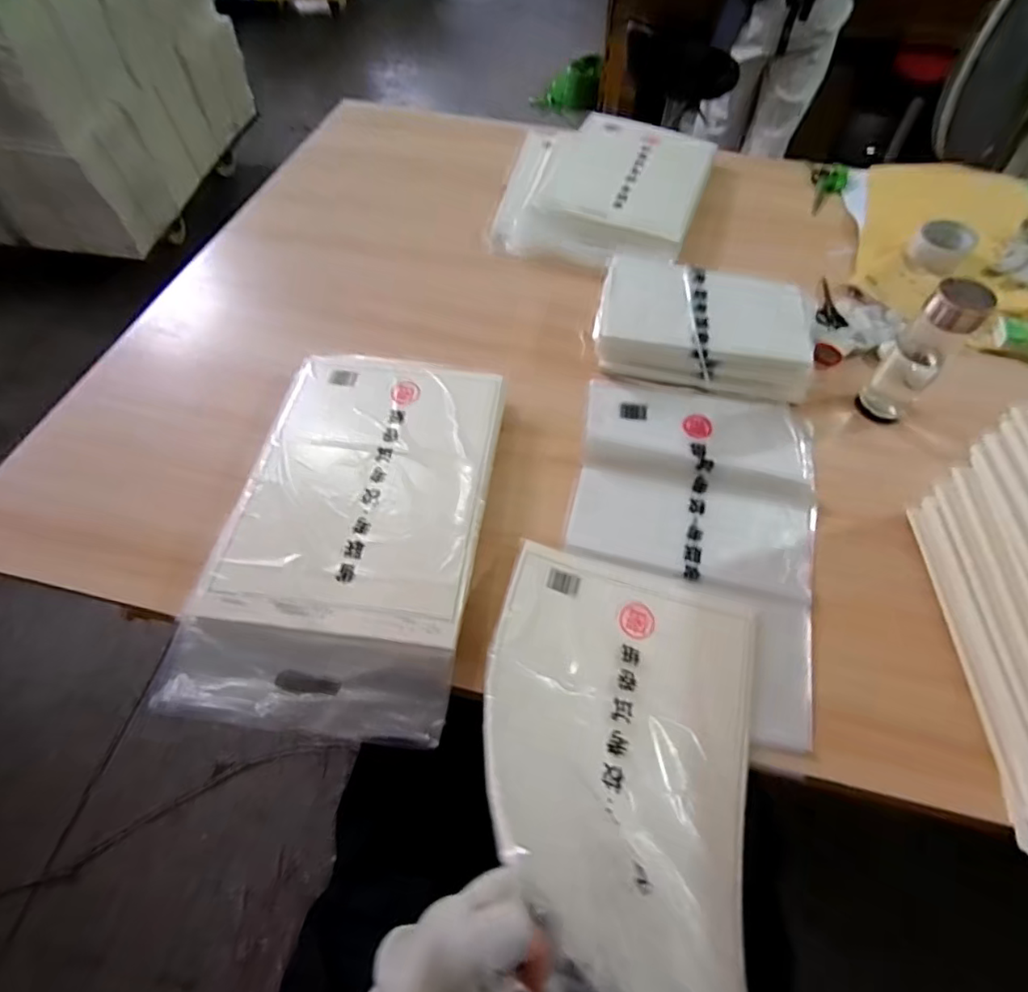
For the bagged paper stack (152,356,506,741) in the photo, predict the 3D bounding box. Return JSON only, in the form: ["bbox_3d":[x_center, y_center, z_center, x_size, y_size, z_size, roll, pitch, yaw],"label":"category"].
[{"bbox_3d":[-0.179,0.019,0.648,0.282,0.023,0.464,8,59,2],"label":"bagged paper stack"}]

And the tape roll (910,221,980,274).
[{"bbox_3d":[0.727,-0.426,0.960,0.089,0.048,0.105,33,61,17],"label":"tape roll"}]

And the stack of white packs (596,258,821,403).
[{"bbox_3d":[0.281,-0.249,0.844,0.309,0.062,0.209,13,57,6],"label":"stack of white packs"}]

